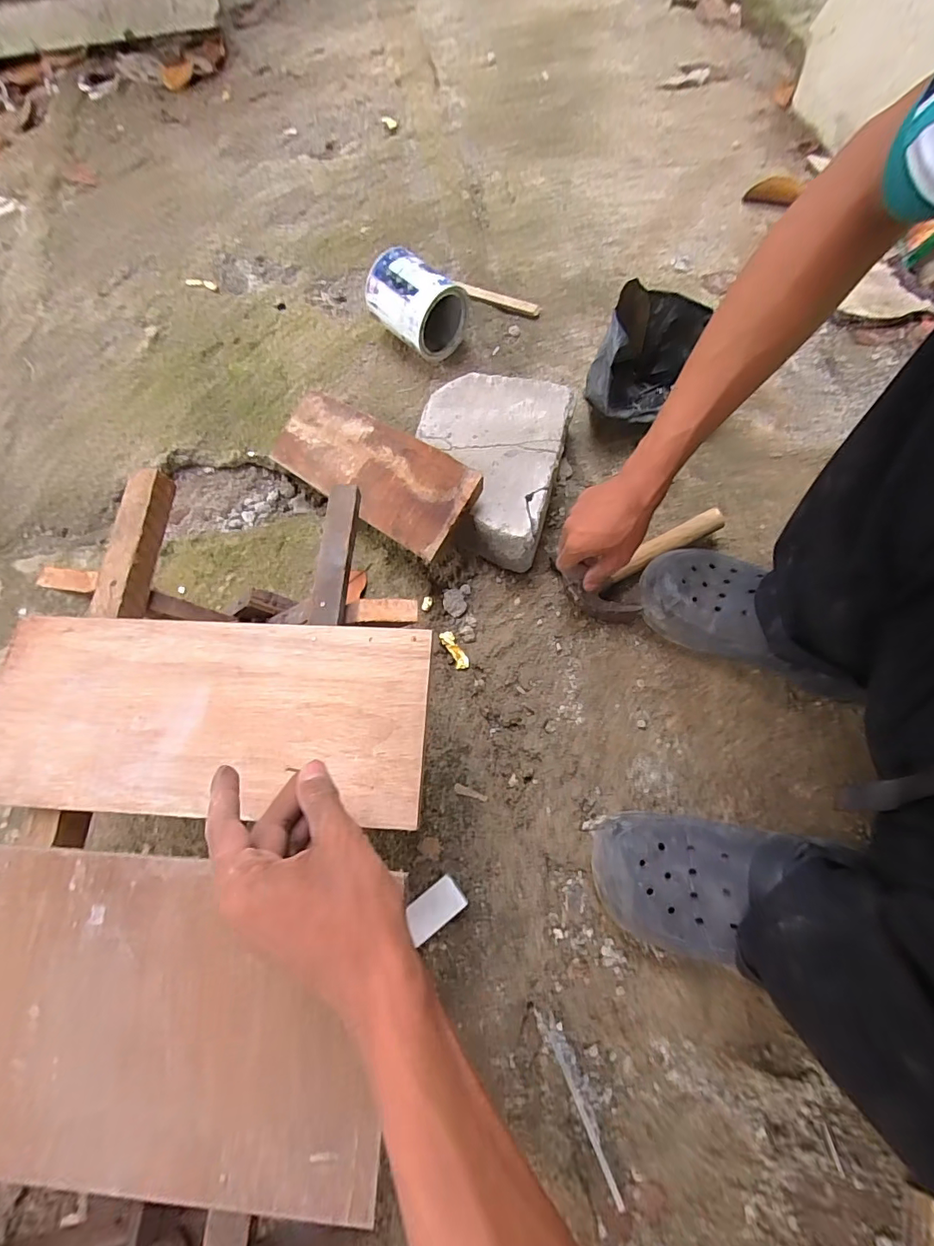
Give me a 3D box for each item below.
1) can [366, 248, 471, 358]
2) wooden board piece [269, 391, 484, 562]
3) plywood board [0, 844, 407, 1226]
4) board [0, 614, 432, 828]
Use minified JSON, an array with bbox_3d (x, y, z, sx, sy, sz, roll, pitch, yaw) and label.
[{"bbox_3d":[-0.081,-0.501,0.773,0.108,0.114,0.135,-42,73,-13],"label":"can"},{"bbox_3d":[-0.134,-0.210,0.644,0.346,0.013,0.120,35,93,27],"label":"wooden board piece"},{"bbox_3d":[-0.222,0.247,0.314,0.339,0.010,0.174,1,69,3],"label":"plywood board"},{"bbox_3d":[-0.203,0.069,0.377,0.339,0.007,0.146,2,69,3],"label":"board"}]

